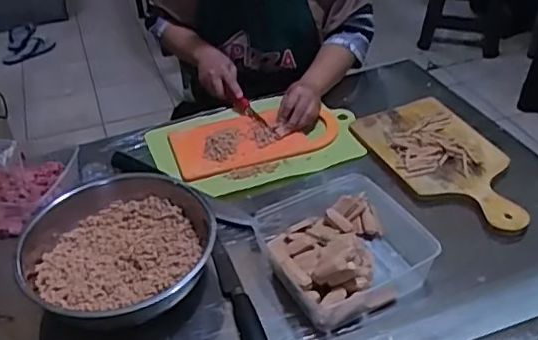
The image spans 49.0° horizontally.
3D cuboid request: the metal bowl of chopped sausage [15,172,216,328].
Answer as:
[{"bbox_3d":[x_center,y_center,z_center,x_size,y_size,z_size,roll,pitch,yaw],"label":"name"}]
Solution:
[{"bbox_3d":[-0.208,0.112,0.826,0.253,0.081,0.266,-2,39,2],"label":"metal bowl of chopped sausage"}]

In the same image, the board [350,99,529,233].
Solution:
[{"bbox_3d":[0.292,-0.018,0.989,0.175,0.024,0.349,-16,41,-16],"label":"board"}]

